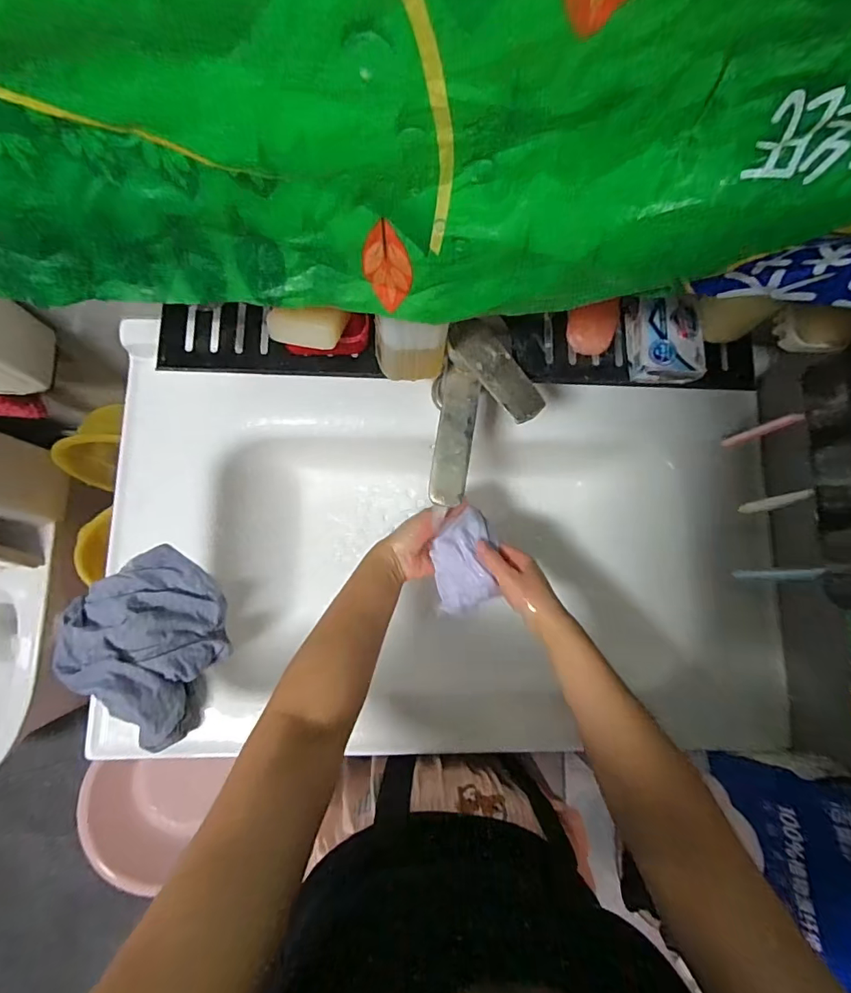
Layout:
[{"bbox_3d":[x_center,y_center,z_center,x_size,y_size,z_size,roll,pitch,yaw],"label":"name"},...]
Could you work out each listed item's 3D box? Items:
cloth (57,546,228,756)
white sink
[{"bbox_3d":[-0.299,0.155,0.536,0.189,0.085,0.149,39,81,3],"label":"cloth"},{"bbox_3d":[0.032,0.082,0.669,0.808,0.167,0.459,2,82,-3],"label":"white sink"}]

